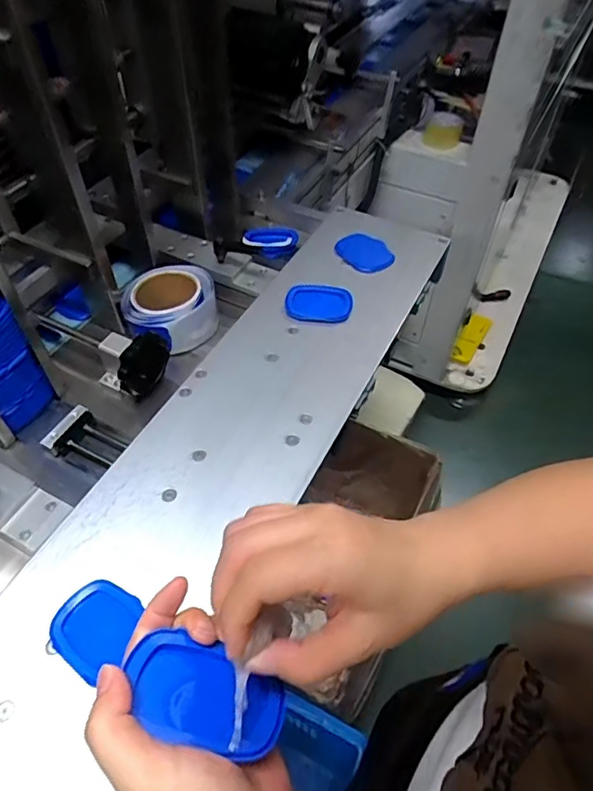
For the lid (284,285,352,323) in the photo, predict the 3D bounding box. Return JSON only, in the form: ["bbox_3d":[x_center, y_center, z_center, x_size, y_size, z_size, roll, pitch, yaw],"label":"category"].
[{"bbox_3d":[0.028,-0.116,0.672,0.083,0.017,0.057,1,51,0],"label":"lid"}]

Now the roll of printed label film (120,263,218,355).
[{"bbox_3d":[-0.161,-0.112,0.689,0.116,0.063,0.106,0,51,0],"label":"roll of printed label film"}]

